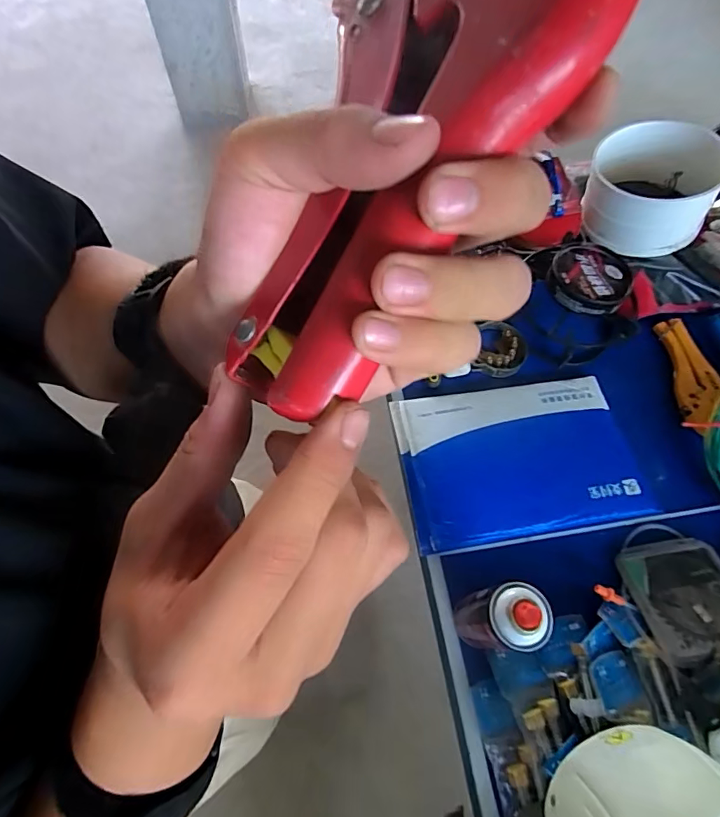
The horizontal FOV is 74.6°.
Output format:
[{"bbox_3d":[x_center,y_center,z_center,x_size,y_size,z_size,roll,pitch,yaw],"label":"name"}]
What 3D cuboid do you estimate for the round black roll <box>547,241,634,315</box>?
[{"bbox_3d":[0.352,-0.201,0.723,0.113,0.023,0.125,33,67,13],"label":"round black roll"}]

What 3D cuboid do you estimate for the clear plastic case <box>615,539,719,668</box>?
[{"bbox_3d":[0.428,0.241,0.605,0.141,0.019,0.142,-9,51,-8],"label":"clear plastic case"}]

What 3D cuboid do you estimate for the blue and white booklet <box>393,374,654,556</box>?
[{"bbox_3d":[0.233,0.071,0.691,0.334,0.018,0.227,-7,65,-6],"label":"blue and white booklet"}]

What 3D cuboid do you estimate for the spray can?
[{"bbox_3d":[0.156,0.234,0.526,0.065,0.187,0.060,1,64,-2],"label":"spray can"}]

